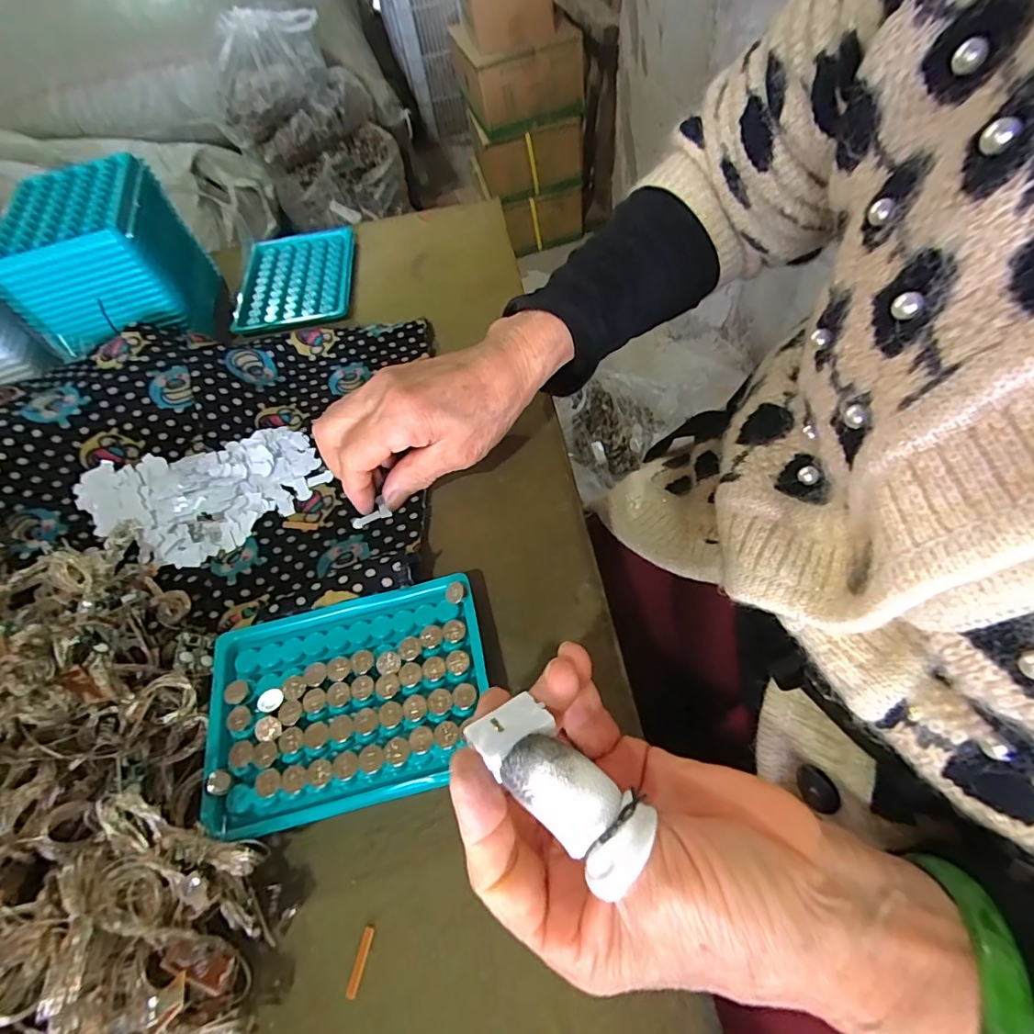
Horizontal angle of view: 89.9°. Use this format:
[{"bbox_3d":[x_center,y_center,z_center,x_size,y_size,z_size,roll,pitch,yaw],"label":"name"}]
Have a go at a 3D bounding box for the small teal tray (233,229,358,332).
[{"bbox_3d":[-0.196,-0.213,0.463,0.100,0.010,0.137,-9,56,2],"label":"small teal tray"}]

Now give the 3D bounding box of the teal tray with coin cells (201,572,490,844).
[{"bbox_3d":[-0.079,0.086,0.248,0.128,0.019,0.094,-15,56,-2],"label":"teal tray with coin cells"}]

